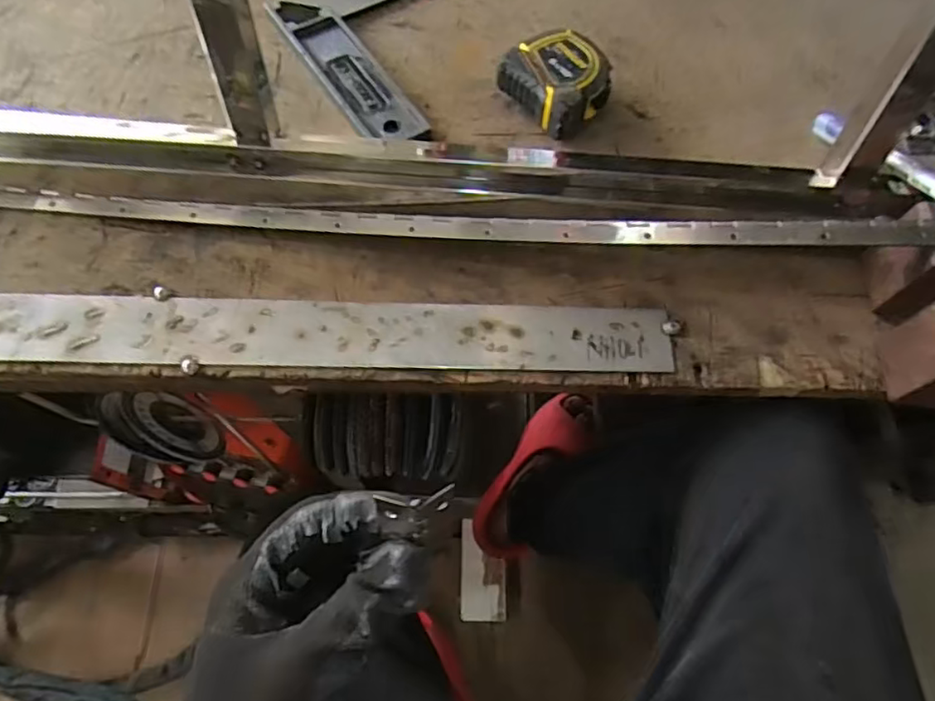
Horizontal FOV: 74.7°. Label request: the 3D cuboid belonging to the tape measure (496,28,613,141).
[{"bbox_3d":[0.069,-0.198,0.460,0.069,0.041,0.071,-32,70,-14],"label":"tape measure"}]

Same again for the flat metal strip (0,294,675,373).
[{"bbox_3d":[-0.222,-0.012,0.389,0.688,0.006,0.049,1,66,0],"label":"flat metal strip"}]

